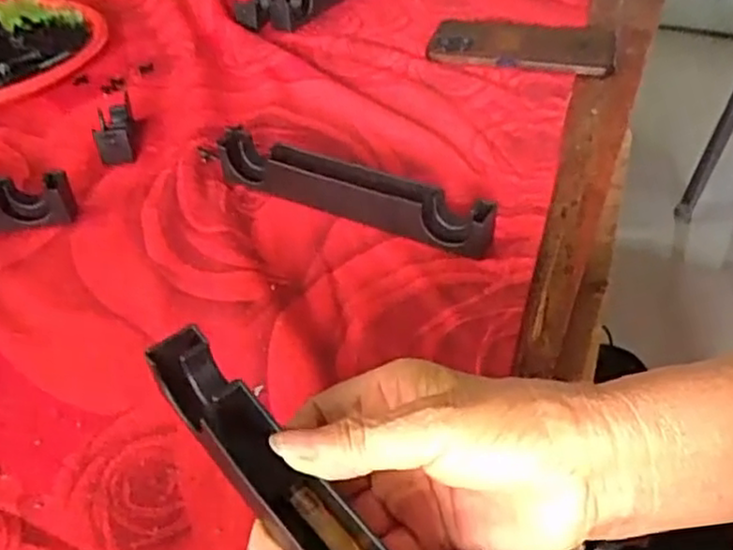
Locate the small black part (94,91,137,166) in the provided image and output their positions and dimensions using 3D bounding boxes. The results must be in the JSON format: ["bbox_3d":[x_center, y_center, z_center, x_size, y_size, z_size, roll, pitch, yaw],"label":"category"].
[{"bbox_3d":[-0.193,-0.112,0.554,0.026,0.029,0.065,-11,42,-7],"label":"small black part"}]

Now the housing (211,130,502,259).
[{"bbox_3d":[-0.013,-0.058,0.480,0.199,0.030,0.031,17,46,22],"label":"housing"}]

